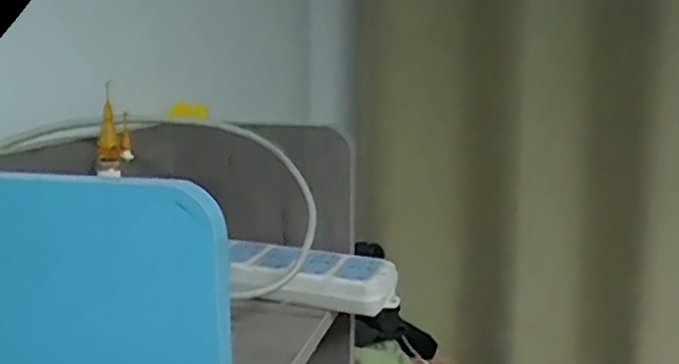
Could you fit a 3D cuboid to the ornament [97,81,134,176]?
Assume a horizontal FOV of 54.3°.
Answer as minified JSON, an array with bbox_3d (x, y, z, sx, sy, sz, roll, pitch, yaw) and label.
[{"bbox_3d":[-0.164,-0.037,0.479,0.024,0.064,0.020,-3,11,-18],"label":"ornament"}]

